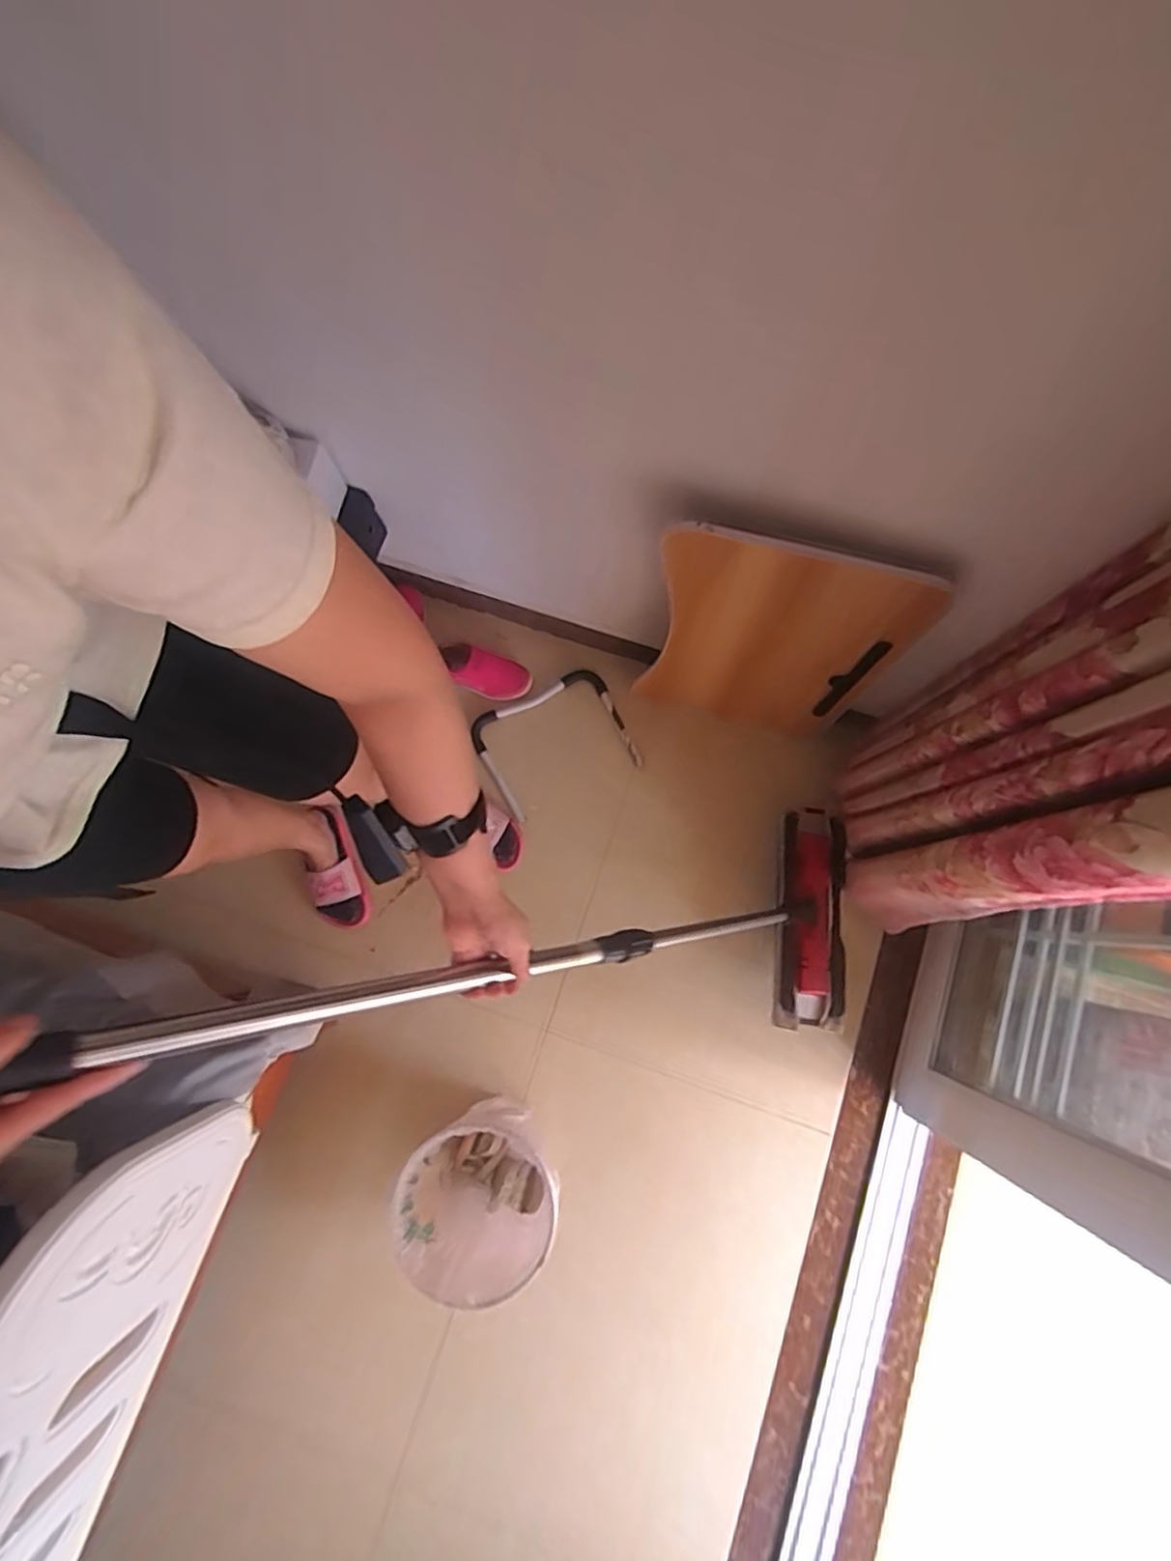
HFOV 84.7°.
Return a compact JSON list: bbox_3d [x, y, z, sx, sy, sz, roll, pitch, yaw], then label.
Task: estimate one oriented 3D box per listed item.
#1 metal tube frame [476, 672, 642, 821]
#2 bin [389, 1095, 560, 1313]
[{"bbox_3d":[-0.067,-0.082,1.367,0.308,0.021,0.238,-26,80,-4],"label":"metal tube frame"},{"bbox_3d":[-0.163,0.666,1.064,0.237,0.211,0.251,0,80,1],"label":"bin"}]

